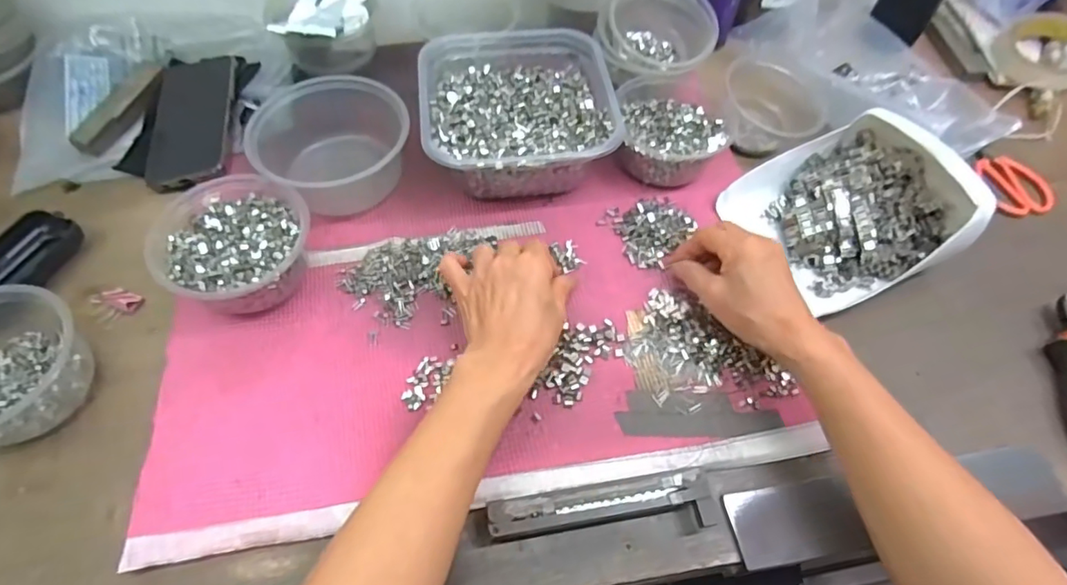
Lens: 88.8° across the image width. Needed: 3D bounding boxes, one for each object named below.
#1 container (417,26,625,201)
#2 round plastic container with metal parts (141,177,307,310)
[{"bbox_3d":[-0.019,-0.174,0.525,0.172,0.071,0.183,-6,61,-6],"label":"container"},{"bbox_3d":[-0.240,-0.035,0.445,0.112,0.059,0.109,1,61,-2],"label":"round plastic container with metal parts"}]

